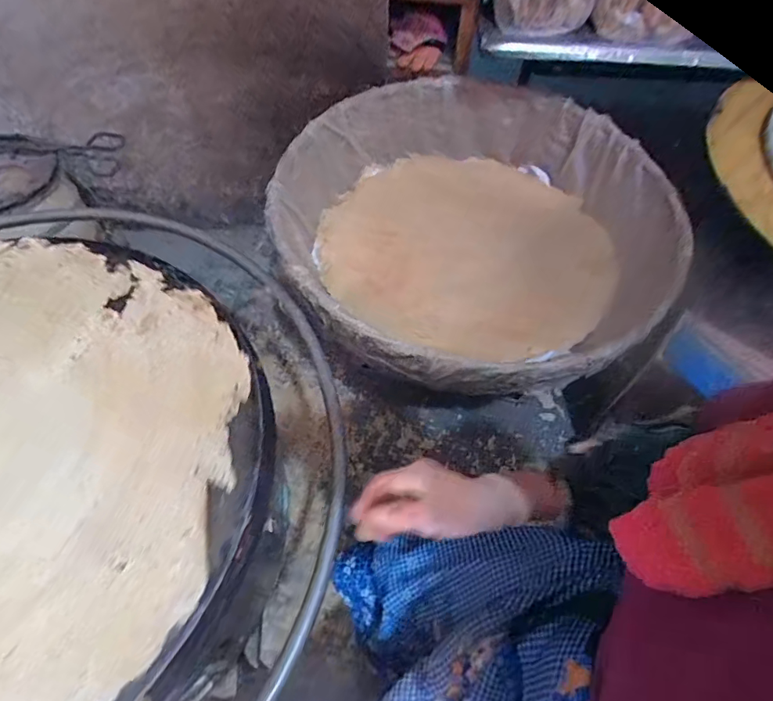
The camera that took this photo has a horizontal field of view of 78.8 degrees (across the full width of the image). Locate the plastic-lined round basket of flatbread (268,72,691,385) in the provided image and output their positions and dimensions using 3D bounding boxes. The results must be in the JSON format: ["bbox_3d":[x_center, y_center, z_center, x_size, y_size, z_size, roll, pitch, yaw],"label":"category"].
[{"bbox_3d":[0.140,-0.255,0.927,0.701,0.203,0.704,1,59,-1],"label":"plastic-lined round basket of flatbread"}]

